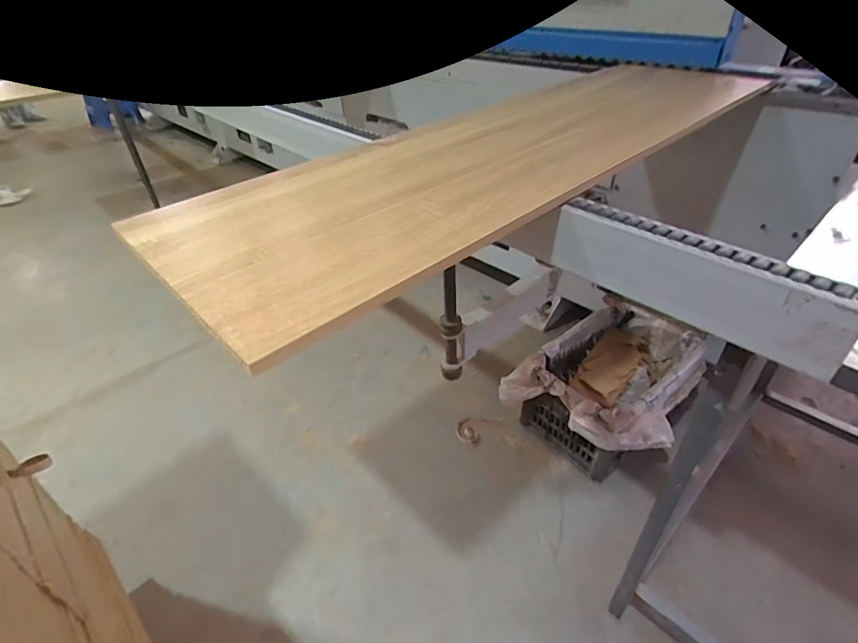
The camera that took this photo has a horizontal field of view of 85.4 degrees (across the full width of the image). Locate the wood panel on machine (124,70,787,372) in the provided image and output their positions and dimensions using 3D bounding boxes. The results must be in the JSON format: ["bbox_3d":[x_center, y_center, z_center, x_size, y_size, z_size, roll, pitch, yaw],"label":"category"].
[{"bbox_3d":[0.140,-0.289,0.753,1.113,0.031,0.372,-32,45,-32],"label":"wood panel on machine"}]

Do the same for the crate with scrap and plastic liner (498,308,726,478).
[{"bbox_3d":[0.535,0.196,1.382,0.461,0.279,0.432,-29,44,-29],"label":"crate with scrap and plastic liner"}]

